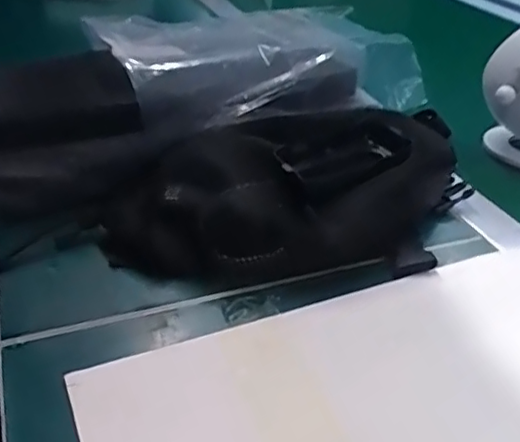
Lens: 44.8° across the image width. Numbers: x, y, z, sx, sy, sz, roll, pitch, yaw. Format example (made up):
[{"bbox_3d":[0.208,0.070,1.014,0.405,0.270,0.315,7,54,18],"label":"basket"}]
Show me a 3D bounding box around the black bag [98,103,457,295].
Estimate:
[{"bbox_3d":[0.015,-0.025,0.474,0.262,0.063,0.142,-7,33,-10],"label":"black bag"}]

